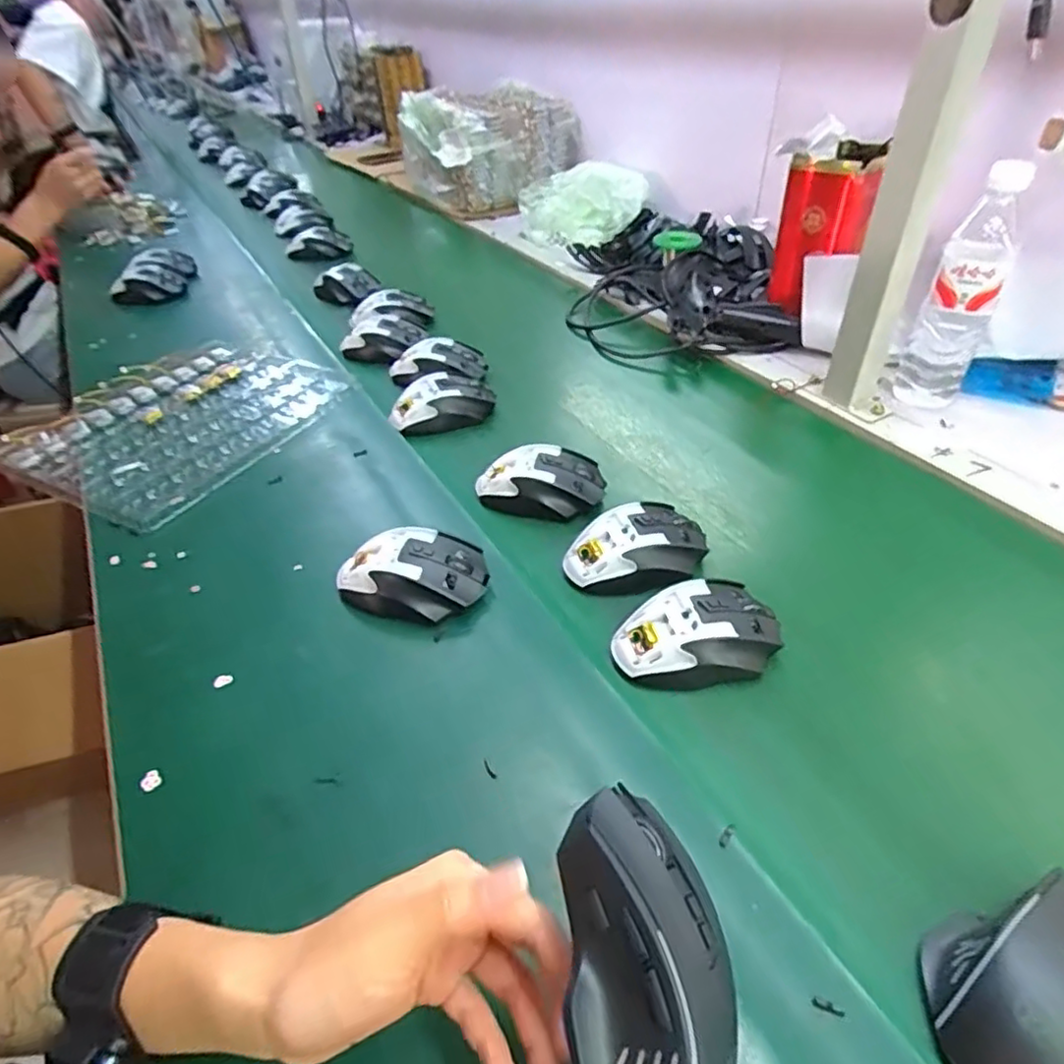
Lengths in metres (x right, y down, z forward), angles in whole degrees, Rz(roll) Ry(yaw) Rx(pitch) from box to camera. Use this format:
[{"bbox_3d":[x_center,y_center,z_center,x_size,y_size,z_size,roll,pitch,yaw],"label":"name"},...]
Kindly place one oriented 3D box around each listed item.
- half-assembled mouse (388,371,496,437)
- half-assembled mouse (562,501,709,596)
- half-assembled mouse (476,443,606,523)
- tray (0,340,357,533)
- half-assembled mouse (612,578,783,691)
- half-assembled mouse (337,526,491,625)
[{"bbox_3d":[-0.099,-0.144,0.711,0.115,0.034,0.071,-26,46,-24],"label":"half-assembled mouse"},{"bbox_3d":[0.084,0.013,0.518,0.113,0.037,0.066,-13,42,-12],"label":"half-assembled mouse"},{"bbox_3d":[0.008,-0.047,0.596,0.113,0.040,0.062,6,42,10],"label":"half-assembled mouse"},{"bbox_3d":[-0.389,-0.128,0.723,0.267,0.025,0.302,20,46,25],"label":"tray"},{"bbox_3d":[0.115,0.071,0.446,0.111,0.035,0.067,-15,42,-14],"label":"half-assembled mouse"},{"bbox_3d":[-0.093,0.031,0.498,0.113,0.041,0.068,7,42,11],"label":"half-assembled mouse"}]

